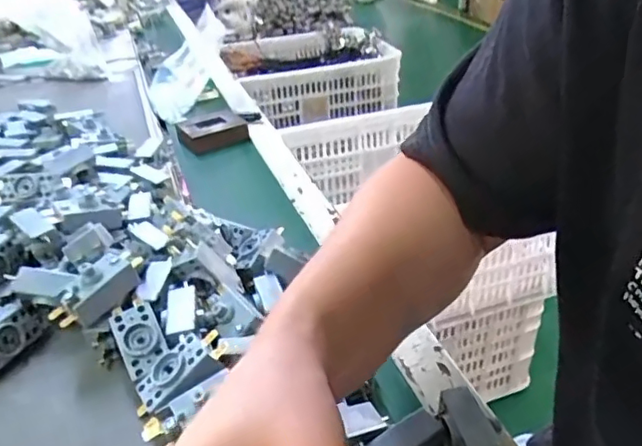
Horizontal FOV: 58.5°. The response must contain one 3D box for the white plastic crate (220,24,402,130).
[{"bbox_3d":[-0.041,-0.407,1.575,0.436,0.163,0.320,-15,33,-19],"label":"white plastic crate"}]

